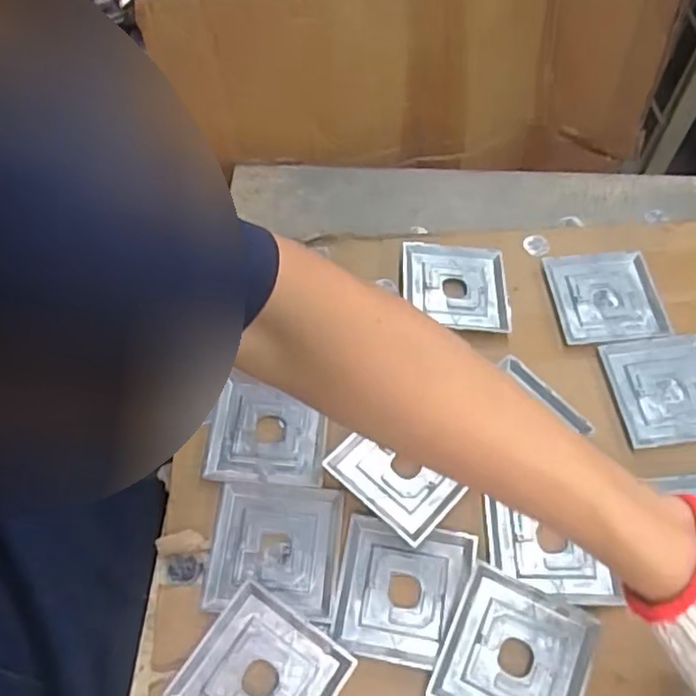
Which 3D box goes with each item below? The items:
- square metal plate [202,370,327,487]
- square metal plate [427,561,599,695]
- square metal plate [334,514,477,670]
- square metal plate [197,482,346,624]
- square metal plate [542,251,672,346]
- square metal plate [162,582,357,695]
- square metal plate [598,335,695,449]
[{"bbox_3d":[-0.063,0.067,0.510,0.091,0.009,0.084,4,59,3],"label":"square metal plate"},{"bbox_3d":[0.110,0.201,0.417,0.089,0.015,0.090,22,62,13],"label":"square metal plate"},{"bbox_3d":[0.038,0.168,0.442,0.088,0.008,0.089,9,60,6],"label":"square metal plate"},{"bbox_3d":[-0.052,0.142,0.459,0.091,0.017,0.092,3,59,3],"label":"square metal plate"},{"bbox_3d":[0.226,-0.045,0.564,0.091,0.005,0.090,-4,59,-1],"label":"square metal plate"},{"bbox_3d":[-0.057,0.214,0.412,0.092,0.014,0.088,29,64,17],"label":"square metal plate"},{"bbox_3d":[0.258,0.031,0.514,0.084,0.011,0.090,-6,59,-3],"label":"square metal plate"}]

